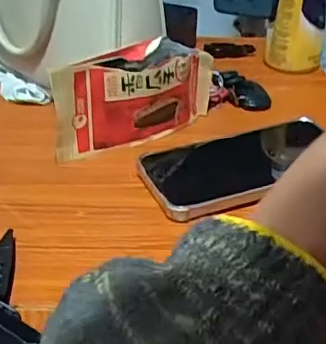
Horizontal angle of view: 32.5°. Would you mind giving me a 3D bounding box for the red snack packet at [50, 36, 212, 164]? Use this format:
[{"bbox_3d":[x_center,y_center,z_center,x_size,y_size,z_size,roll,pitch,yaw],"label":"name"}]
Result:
[{"bbox_3d":[-0.021,-0.066,0.492,0.038,0.084,0.159,29,41,36],"label":"red snack packet"}]

